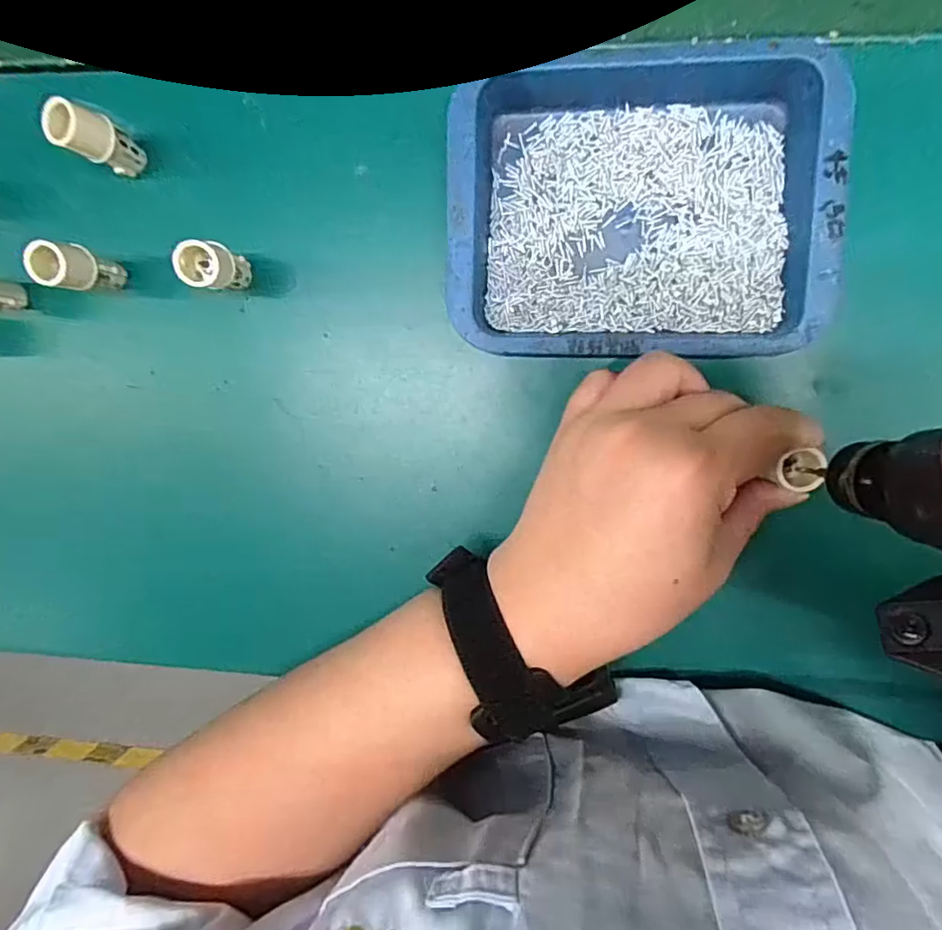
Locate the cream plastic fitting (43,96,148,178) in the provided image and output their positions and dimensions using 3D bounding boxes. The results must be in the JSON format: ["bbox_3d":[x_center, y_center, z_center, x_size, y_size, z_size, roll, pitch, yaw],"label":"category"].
[{"bbox_3d":[-0.168,-0.146,0.247,0.018,0.036,0.020,30,98,2],"label":"cream plastic fitting"}]

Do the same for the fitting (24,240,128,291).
[{"bbox_3d":[-0.182,-0.091,0.257,0.018,0.040,0.020,21,97,4],"label":"fitting"}]

